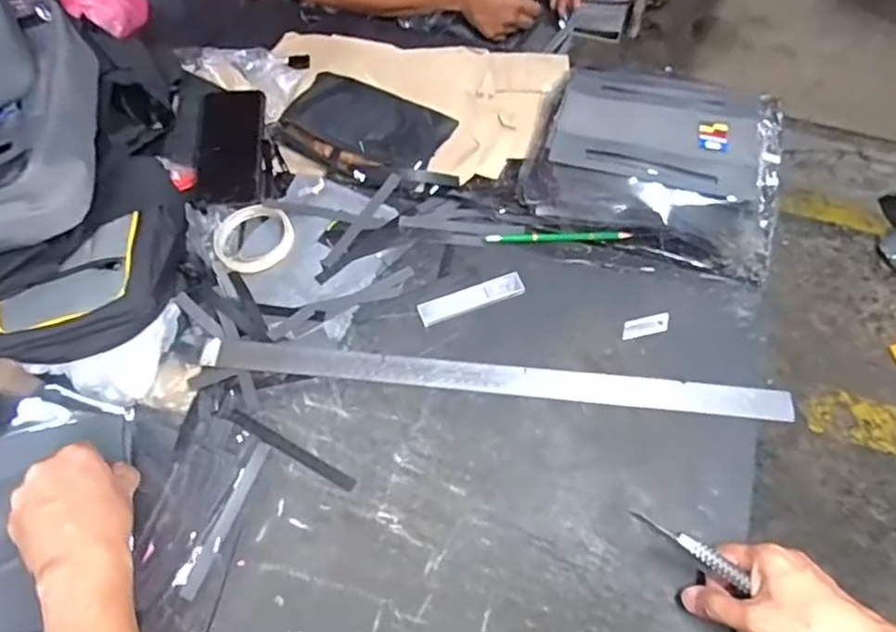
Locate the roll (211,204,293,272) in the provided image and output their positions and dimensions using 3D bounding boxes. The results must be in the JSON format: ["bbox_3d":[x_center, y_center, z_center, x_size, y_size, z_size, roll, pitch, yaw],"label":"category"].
[{"bbox_3d":[-0.217,-0.087,0.687,0.086,0.011,0.092,0,62,1],"label":"roll"}]

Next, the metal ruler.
[{"bbox_3d":[0.050,0.062,0.607,0.562,0.011,0.033,4,62,3],"label":"metal ruler"}]

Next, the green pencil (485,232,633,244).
[{"bbox_3d":[0.123,-0.087,0.690,0.157,0.011,0.012,-2,62,-1],"label":"green pencil"}]

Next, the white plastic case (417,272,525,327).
[{"bbox_3d":[0.025,-0.020,0.645,0.112,0.006,0.028,-20,63,-10],"label":"white plastic case"}]

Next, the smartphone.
[{"bbox_3d":[-0.261,-0.205,0.747,0.075,0.008,0.166,-7,62,-3],"label":"smartphone"}]

